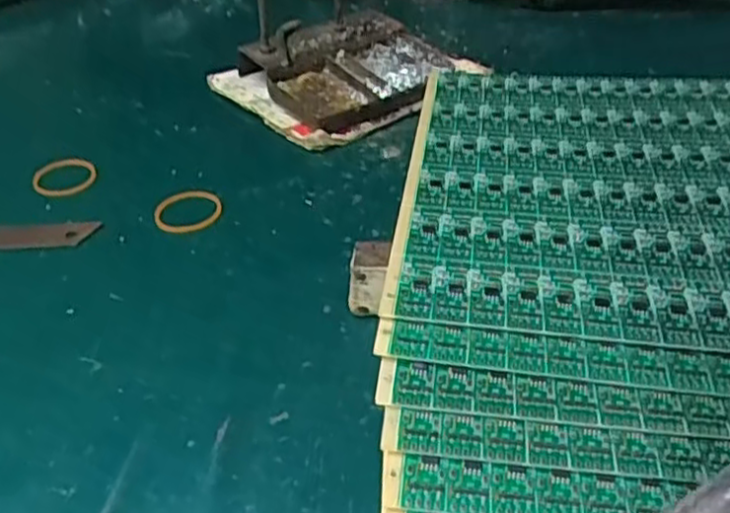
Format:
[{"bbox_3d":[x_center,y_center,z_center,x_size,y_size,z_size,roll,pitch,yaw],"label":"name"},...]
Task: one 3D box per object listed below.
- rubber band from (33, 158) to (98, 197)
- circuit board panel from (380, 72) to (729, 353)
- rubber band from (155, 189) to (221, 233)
[{"bbox_3d":[-0.160,-0.043,0.385,0.032,0.005,0.031,0,39,0],"label":"rubber band"},{"bbox_3d":[0.102,-0.033,0.297,0.165,0.004,0.190,5,38,8],"label":"circuit board panel"},{"bbox_3d":[-0.090,-0.024,0.364,0.033,0.004,0.034,-2,39,-2],"label":"rubber band"}]

